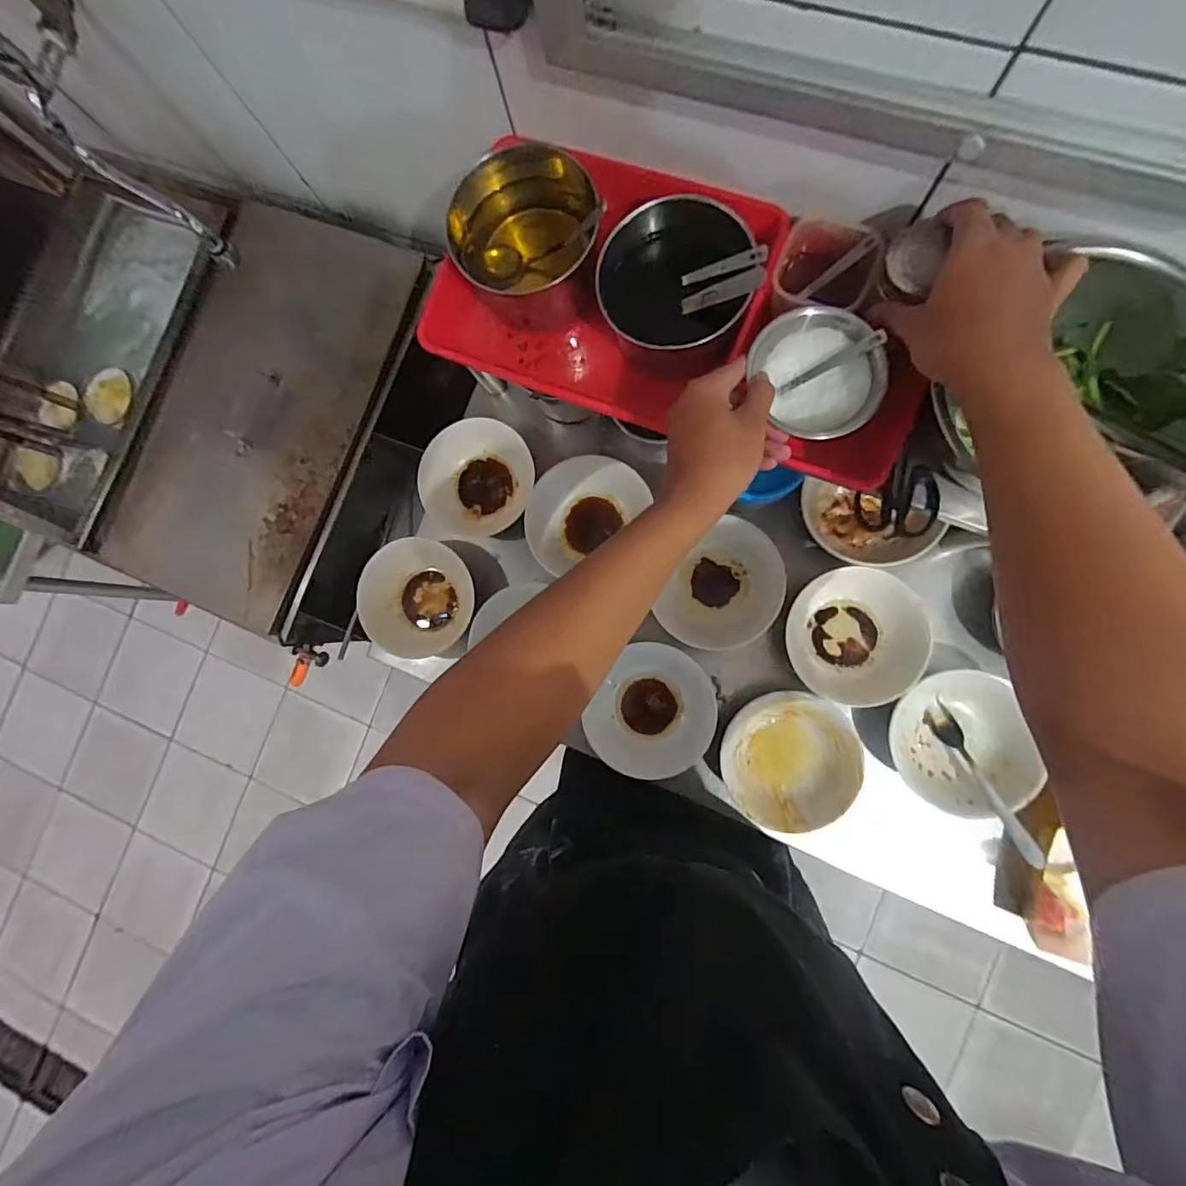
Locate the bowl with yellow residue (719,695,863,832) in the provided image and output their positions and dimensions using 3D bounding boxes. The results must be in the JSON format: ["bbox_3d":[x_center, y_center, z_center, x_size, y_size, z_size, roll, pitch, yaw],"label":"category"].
[{"bbox_3d":[0.228,0.192,0.616,0.148,0.050,0.147,-1,86,7],"label":"bowl with yellow residue"}]

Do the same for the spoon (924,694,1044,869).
[{"bbox_3d":[0.427,0.205,0.578,0.026,0.014,0.177,-22,59,5],"label":"spoon"}]

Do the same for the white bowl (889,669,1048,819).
[{"bbox_3d":[0.413,0.167,0.594,0.153,0.044,0.150,-1,86,7],"label":"white bowl"}]

